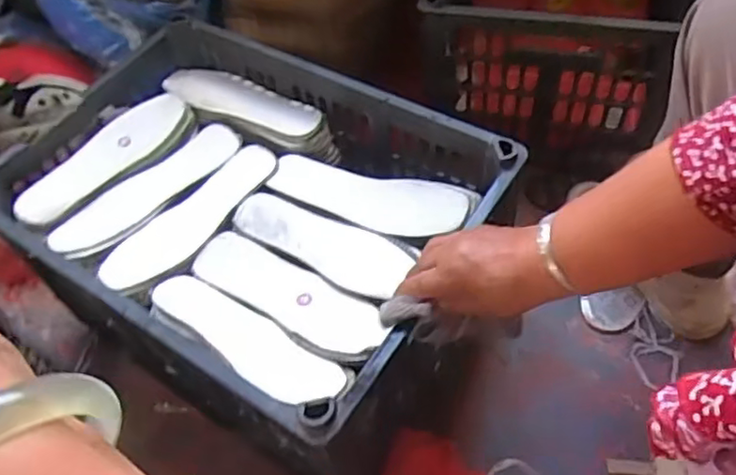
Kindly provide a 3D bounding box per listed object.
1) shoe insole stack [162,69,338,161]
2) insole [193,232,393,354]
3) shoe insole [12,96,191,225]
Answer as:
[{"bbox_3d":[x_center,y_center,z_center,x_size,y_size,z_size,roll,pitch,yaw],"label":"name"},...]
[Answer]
[{"bbox_3d":[-0.153,-0.152,0.794,0.243,0.047,0.076,26,55,23],"label":"shoe insole stack"},{"bbox_3d":[-0.078,0.052,0.613,0.221,0.015,0.064,24,56,29],"label":"insole"},{"bbox_3d":[-0.306,-0.096,0.735,0.058,0.029,0.225,29,57,25],"label":"shoe insole"}]

